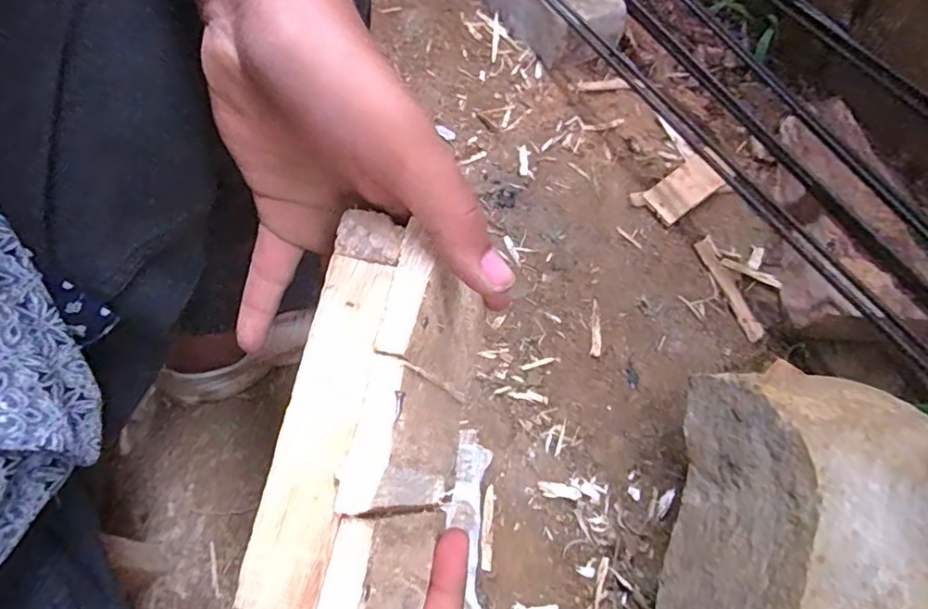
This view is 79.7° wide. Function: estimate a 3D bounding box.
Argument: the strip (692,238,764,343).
[{"bbox_3d":[0.294,-0.019,0.621,0.020,0.005,0.131,-16,64,-5],"label":"strip"}]

